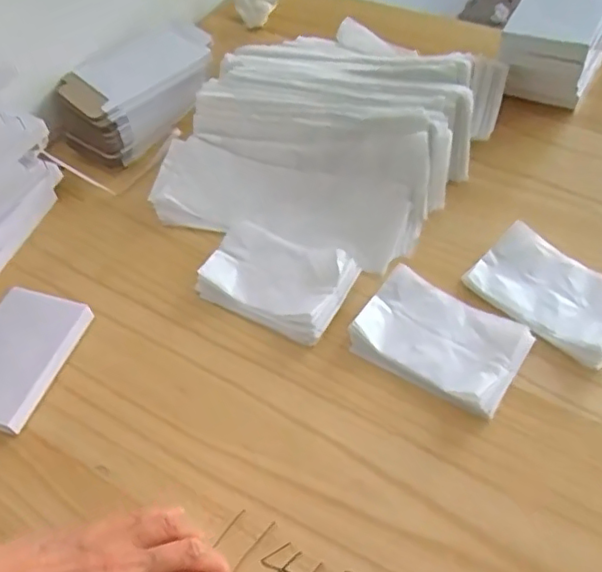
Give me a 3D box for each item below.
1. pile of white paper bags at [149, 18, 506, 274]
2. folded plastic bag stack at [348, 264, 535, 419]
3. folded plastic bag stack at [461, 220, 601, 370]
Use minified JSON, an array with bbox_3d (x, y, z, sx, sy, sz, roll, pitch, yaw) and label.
[{"bbox_3d":[0.035,-0.175,0.629,0.288,0.082,0.326,19,59,22],"label":"pile of white paper bags"},{"bbox_3d":[0.113,0.044,0.491,0.127,0.022,0.084,27,62,26],"label":"folded plastic bag stack"},{"bbox_3d":[0.216,0.005,0.508,0.087,0.026,0.128,-39,57,-19],"label":"folded plastic bag stack"}]

